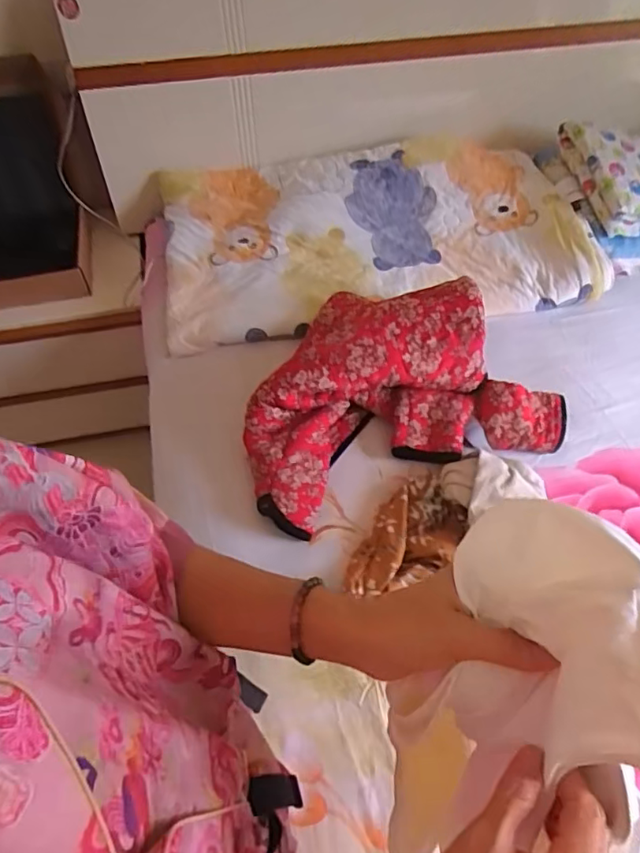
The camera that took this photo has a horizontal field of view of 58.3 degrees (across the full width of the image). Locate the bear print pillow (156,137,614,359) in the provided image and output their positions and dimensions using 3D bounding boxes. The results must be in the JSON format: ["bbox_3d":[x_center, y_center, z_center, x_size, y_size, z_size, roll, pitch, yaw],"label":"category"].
[{"bbox_3d":[0.113,-0.427,1.242,0.886,0.110,0.478,-5,56,-6],"label":"bear print pillow"}]

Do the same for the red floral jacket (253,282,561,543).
[{"bbox_3d":[0.113,-0.080,0.996,0.521,0.150,0.387,-16,58,-13],"label":"red floral jacket"}]

